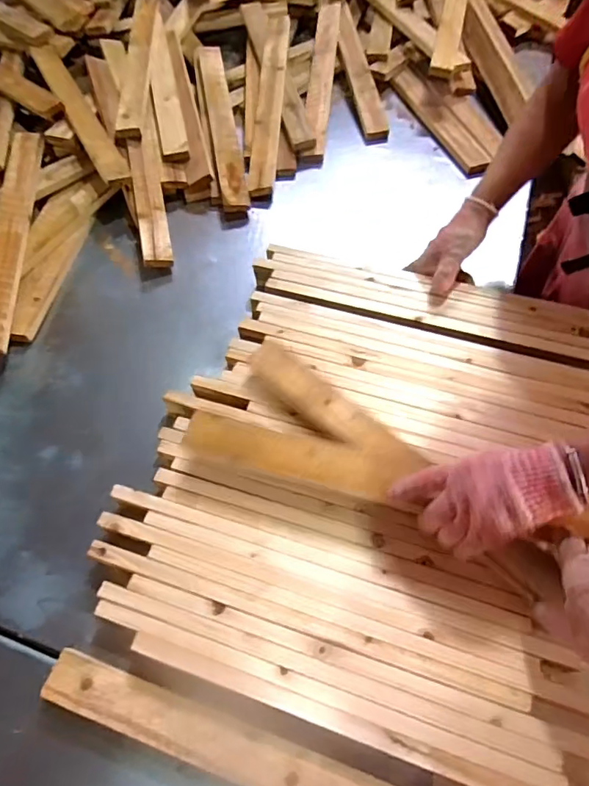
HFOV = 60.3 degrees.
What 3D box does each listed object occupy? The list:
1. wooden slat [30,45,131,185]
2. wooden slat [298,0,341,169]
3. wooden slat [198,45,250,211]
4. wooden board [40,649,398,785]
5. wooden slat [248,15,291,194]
[{"bbox_3d":[-0.418,-0.550,0.984,0.056,0.015,0.441,-22,67,-24],"label":"wooden slat"},{"bbox_3d":[0.056,-0.657,1.055,0.049,0.020,0.467,5,70,4],"label":"wooden slat"},{"bbox_3d":[-0.142,-0.539,1.005,0.056,0.024,0.457,-5,66,-14],"label":"wooden slat"},{"bbox_3d":[-0.030,0.368,0.508,0.482,0.033,0.052,16,61,12],"label":"wooden board"},{"bbox_3d":[-0.049,-0.574,0.996,0.049,0.019,0.439,3,73,5],"label":"wooden slat"}]

